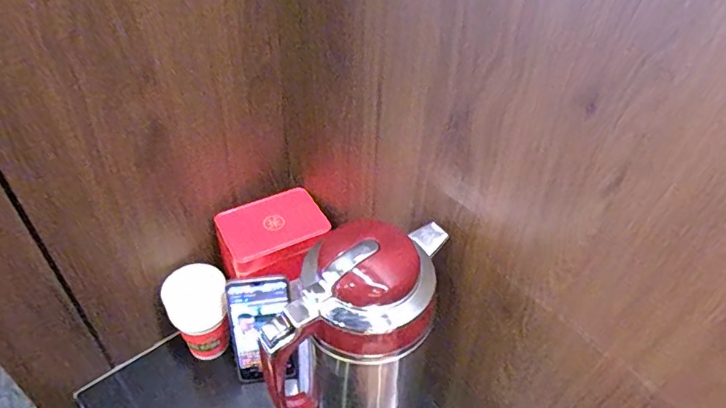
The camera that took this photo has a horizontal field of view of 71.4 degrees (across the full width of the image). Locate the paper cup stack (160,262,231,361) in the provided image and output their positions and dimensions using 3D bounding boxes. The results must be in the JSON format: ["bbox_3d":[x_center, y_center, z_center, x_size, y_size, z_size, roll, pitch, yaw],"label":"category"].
[{"bbox_3d":[-0.225,0.150,0.699,0.080,0.118,0.076,-11,44,-14],"label":"paper cup stack"}]

